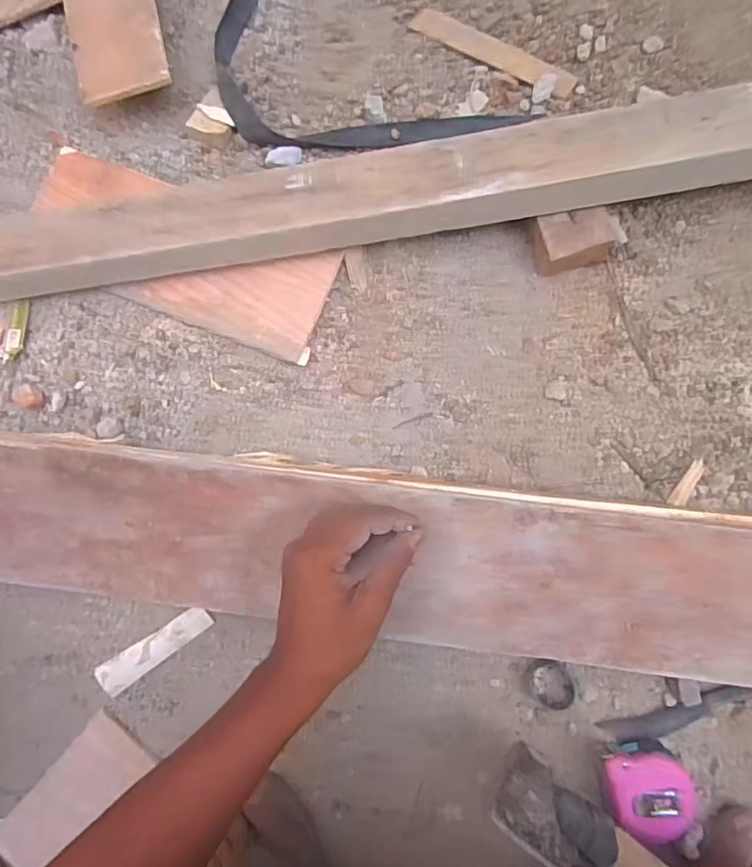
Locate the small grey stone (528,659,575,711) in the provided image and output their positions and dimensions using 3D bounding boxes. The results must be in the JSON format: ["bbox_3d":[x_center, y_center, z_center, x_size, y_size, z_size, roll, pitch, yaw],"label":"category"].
[{"bbox_3d":[0.147,0.209,0.474,0.033,0.015,0.033,-6,85,4],"label":"small grey stone"}]

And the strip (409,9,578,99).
[{"bbox_3d":[0.107,-0.352,0.520,0.164,0.010,0.025,34,89,11],"label":"strip"}]

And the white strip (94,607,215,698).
[{"bbox_3d":[-0.192,0.187,0.495,0.109,0.008,0.027,-35,84,1],"label":"white strip"}]

